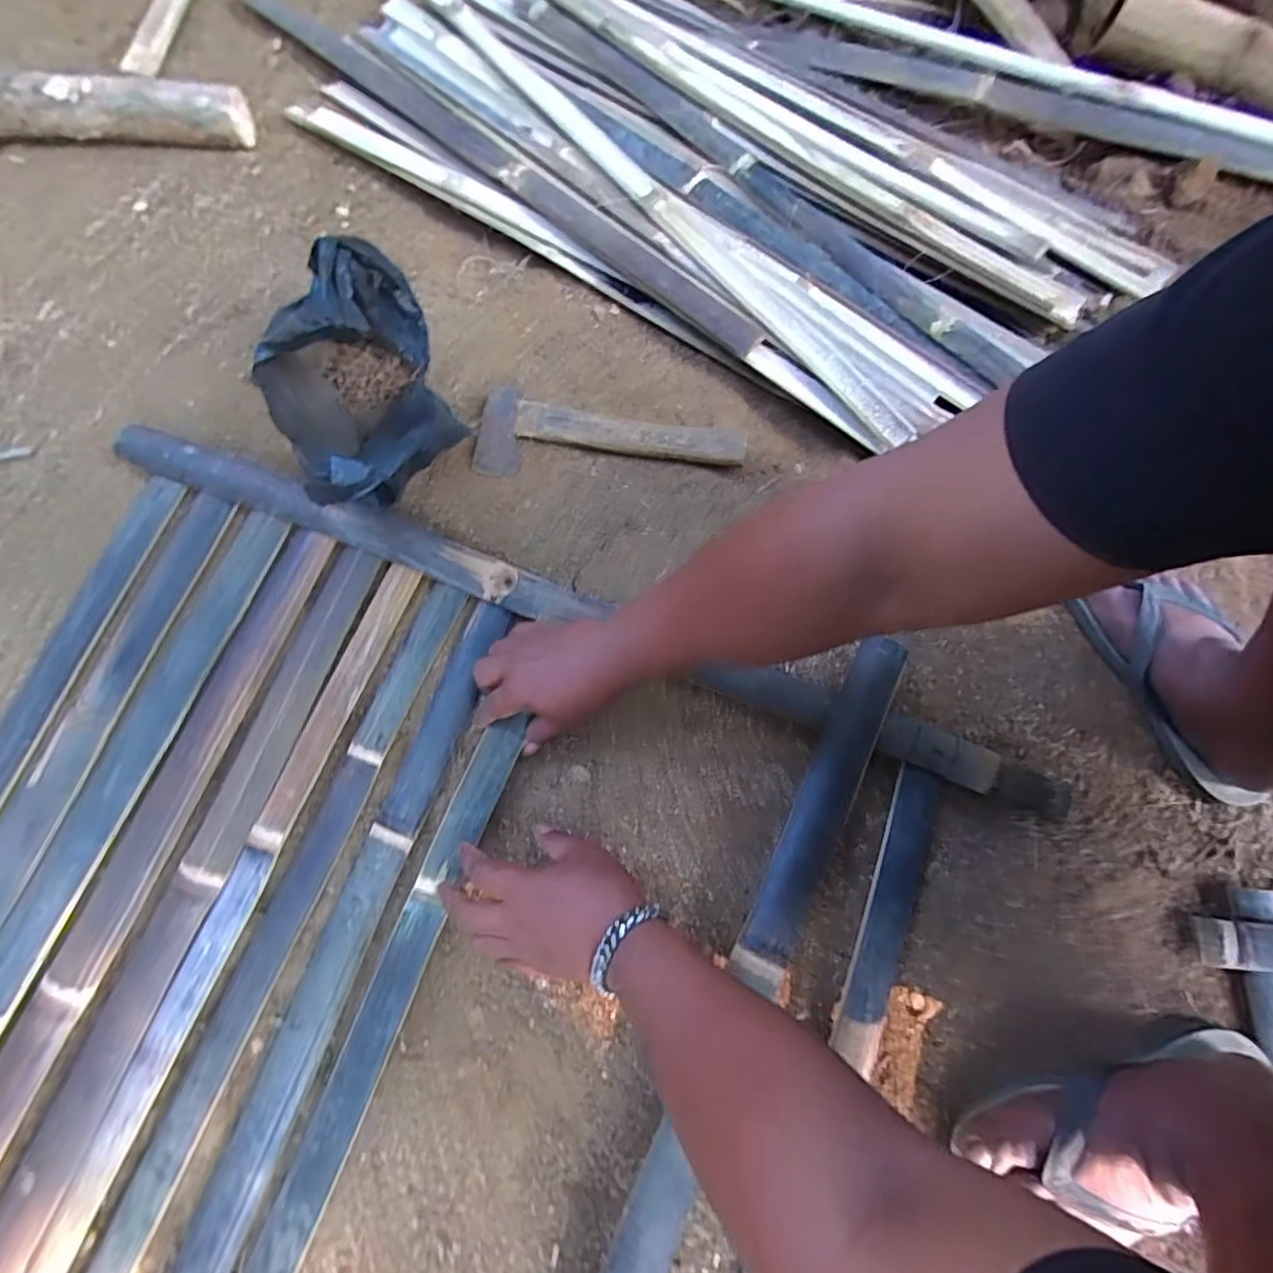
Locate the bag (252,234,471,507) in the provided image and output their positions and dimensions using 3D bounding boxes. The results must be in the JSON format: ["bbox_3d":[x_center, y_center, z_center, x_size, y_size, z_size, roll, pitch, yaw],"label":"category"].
[{"bbox_3d":[-0.250,-0.218,0.536,0.143,0.173,0.238,-21,76,-4],"label":"bag"}]

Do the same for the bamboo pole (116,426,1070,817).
[{"bbox_3d":[-0.070,-0.028,0.557,0.928,0.034,0.045,20,77,6],"label":"bamboo pole"}]

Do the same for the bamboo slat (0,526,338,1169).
[{"bbox_3d":[-0.453,0.262,0.484,0.050,0.016,0.796,20,77,6],"label":"bamboo slat"}]

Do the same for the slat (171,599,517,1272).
[{"bbox_3d":[-0.274,0.338,0.473,0.045,0.015,0.797,19,77,6],"label":"slat"}]

